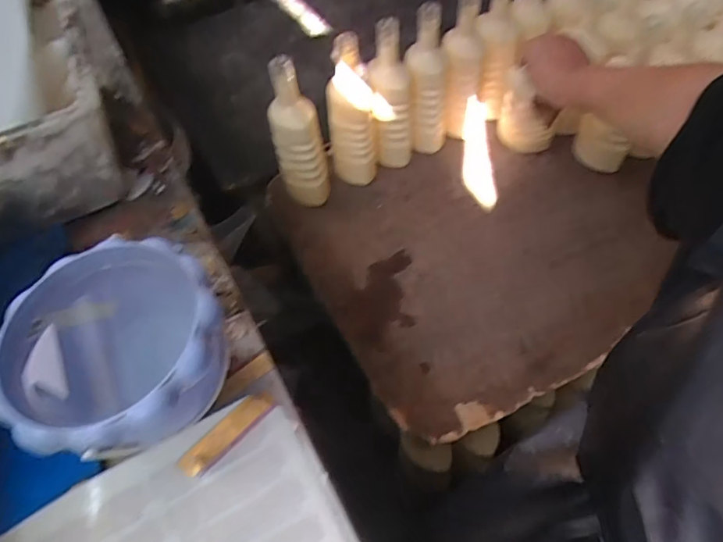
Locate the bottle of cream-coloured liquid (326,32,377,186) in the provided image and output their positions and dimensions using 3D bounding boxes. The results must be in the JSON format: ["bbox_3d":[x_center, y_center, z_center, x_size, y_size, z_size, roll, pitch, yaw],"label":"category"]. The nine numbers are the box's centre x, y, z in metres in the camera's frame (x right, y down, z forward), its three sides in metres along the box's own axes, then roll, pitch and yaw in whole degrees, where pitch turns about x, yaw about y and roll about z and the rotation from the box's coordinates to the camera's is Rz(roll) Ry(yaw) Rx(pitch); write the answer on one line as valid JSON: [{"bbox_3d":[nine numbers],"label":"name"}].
[{"bbox_3d":[-0.019,-0.260,0.797,0.075,0.232,0.078,-6,55,0],"label":"bottle of cream-coloured liquid"}]

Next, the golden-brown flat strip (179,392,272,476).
[{"bbox_3d":[-0.108,0.129,0.390,0.020,0.005,0.083,38,65,26],"label":"golden-brown flat strip"}]

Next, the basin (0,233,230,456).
[{"bbox_3d":[-0.178,0.071,0.372,0.147,0.107,0.145,-2,55,3],"label":"basin"}]

